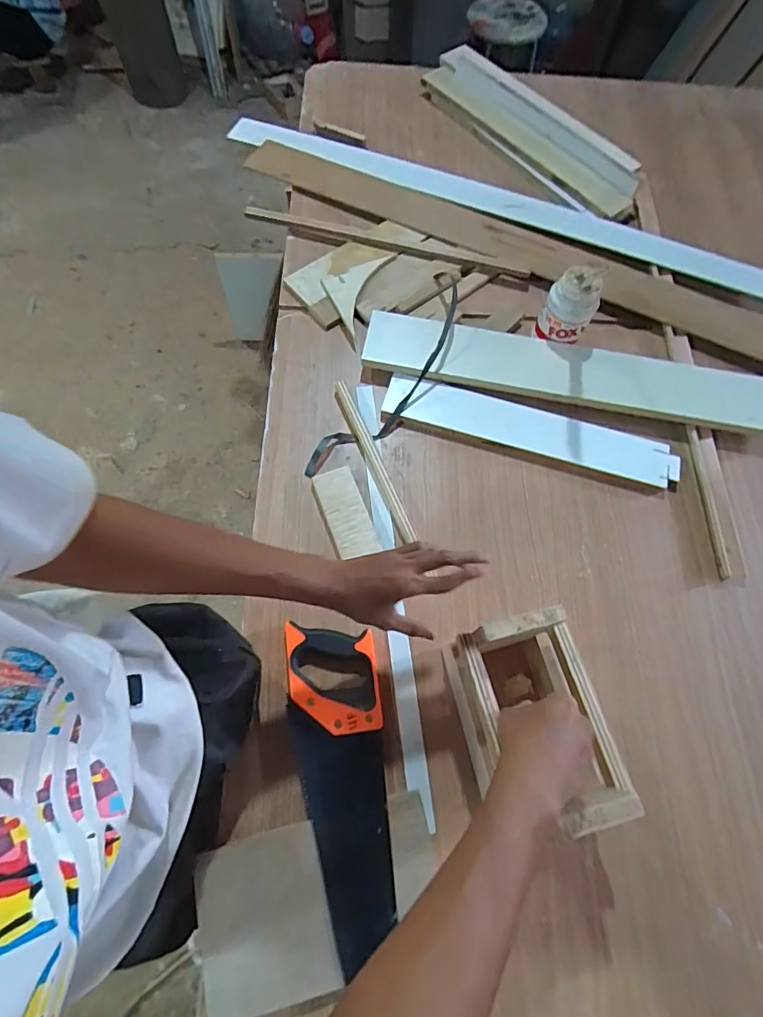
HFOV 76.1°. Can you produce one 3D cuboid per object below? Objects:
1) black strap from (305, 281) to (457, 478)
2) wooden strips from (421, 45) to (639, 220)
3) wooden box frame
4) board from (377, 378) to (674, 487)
[{"bbox_3d":[0.027,-0.204,0.785,0.079,0.071,0.417,38,71,13],"label":"black strap"},{"bbox_3d":[0.307,-0.825,1.052,0.189,0.044,0.584,-40,74,-17],"label":"wooden strips"},{"bbox_3d":[0.167,0.229,0.543,0.133,0.145,0.198,-10,68,-6],"label":"wooden box frame"},{"bbox_3d":[0.236,-0.124,0.784,0.465,0.023,0.082,16,68,4],"label":"board"}]

